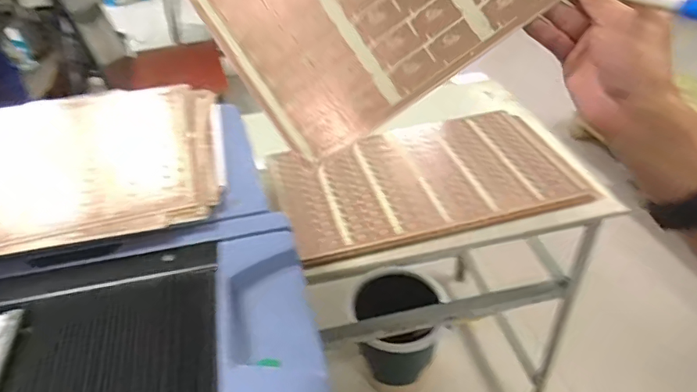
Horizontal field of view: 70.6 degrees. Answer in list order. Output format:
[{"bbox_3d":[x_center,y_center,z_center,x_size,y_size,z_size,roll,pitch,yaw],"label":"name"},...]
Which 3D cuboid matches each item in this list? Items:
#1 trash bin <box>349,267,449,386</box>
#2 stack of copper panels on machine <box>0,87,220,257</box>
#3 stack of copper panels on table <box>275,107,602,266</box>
[{"bbox_3d":[0.135,0.343,1.318,0.239,0.229,0.212,-29,45,-27],"label":"trash bin"},{"bbox_3d":[-0.448,-0.023,0.597,0.560,0.037,0.355,-11,38,-11],"label":"stack of copper panels on machine"},{"bbox_3d":[0.137,-0.037,0.900,0.527,0.033,0.304,-12,38,-11],"label":"stack of copper panels on table"}]

